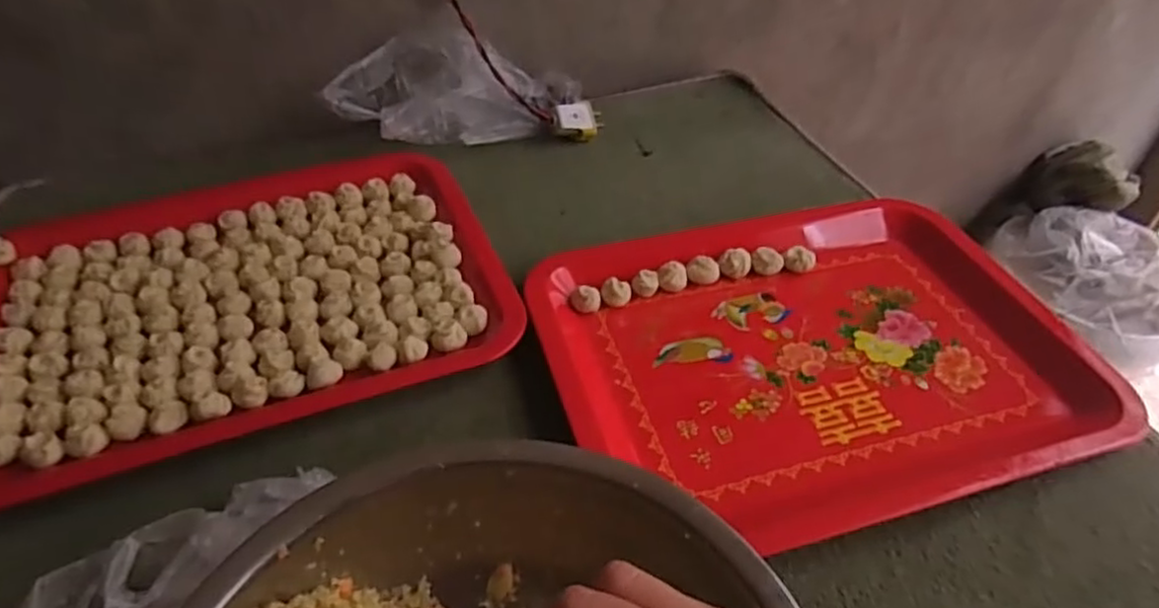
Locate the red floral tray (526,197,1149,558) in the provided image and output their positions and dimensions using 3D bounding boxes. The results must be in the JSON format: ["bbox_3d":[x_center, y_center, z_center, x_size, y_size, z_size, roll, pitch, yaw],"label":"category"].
[{"bbox_3d":[0.163,0.027,0.508,0.362,0.029,0.268,-9,46,-14],"label":"red floral tray"}]

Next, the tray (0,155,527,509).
[{"bbox_3d":[-0.248,-0.003,0.516,0.366,0.023,0.240,-16,48,-20],"label":"tray"}]

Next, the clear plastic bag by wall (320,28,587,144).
[{"bbox_3d":[-0.117,-0.208,0.684,0.244,0.096,0.099,-17,47,-21],"label":"clear plastic bag by wall"}]

